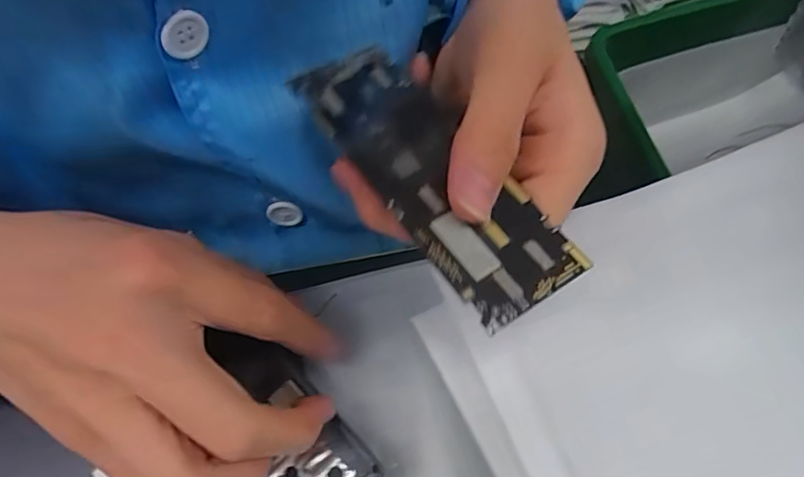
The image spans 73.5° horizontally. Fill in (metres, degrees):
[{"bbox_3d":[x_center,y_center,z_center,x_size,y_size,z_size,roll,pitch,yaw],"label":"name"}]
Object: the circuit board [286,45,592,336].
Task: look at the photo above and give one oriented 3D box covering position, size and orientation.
[{"bbox_3d":[0.008,-0.025,0.190,0.042,0.008,0.121,-31,65,-14],"label":"circuit board"}]

